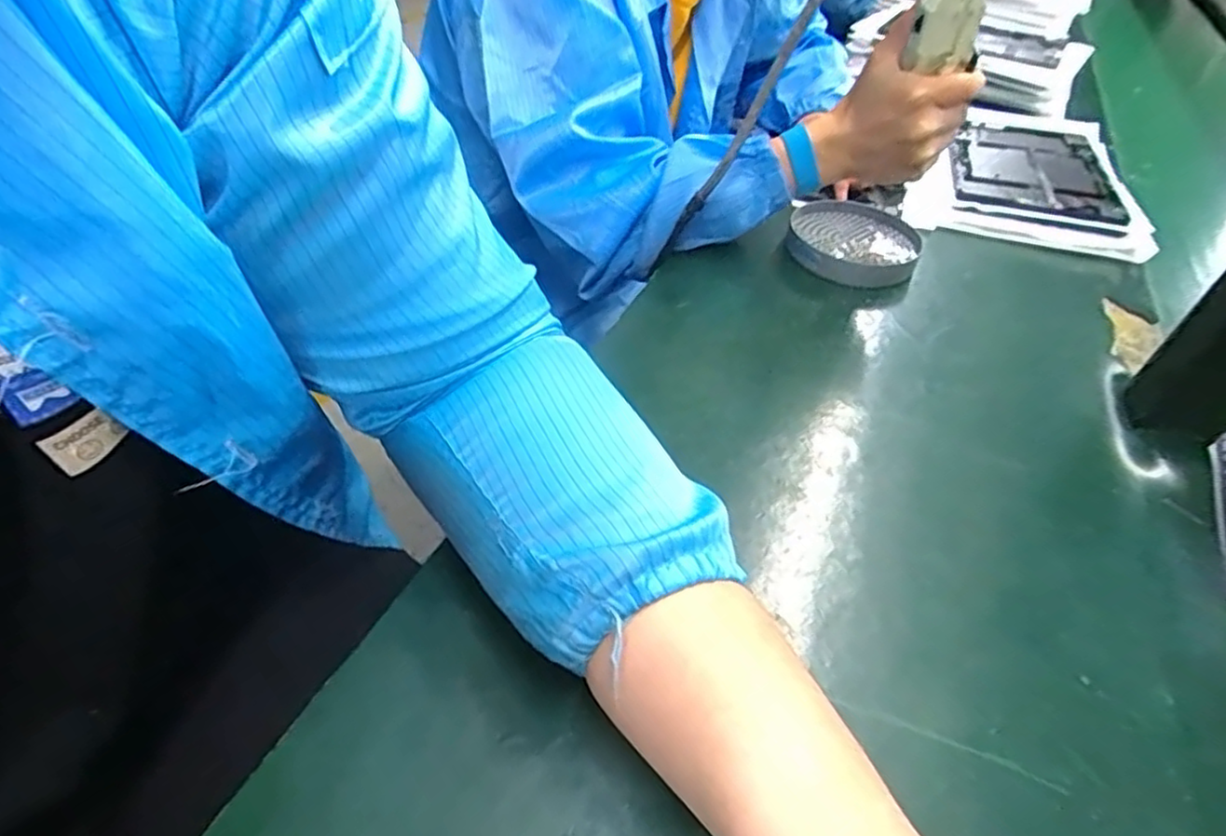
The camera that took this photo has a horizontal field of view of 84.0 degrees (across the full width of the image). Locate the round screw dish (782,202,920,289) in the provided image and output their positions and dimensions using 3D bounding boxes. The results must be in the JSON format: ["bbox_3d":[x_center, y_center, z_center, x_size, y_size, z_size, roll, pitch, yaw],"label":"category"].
[{"bbox_3d":[0.212,-0.157,0.609,0.116,0.027,0.118,3,43,-3],"label":"round screw dish"}]

